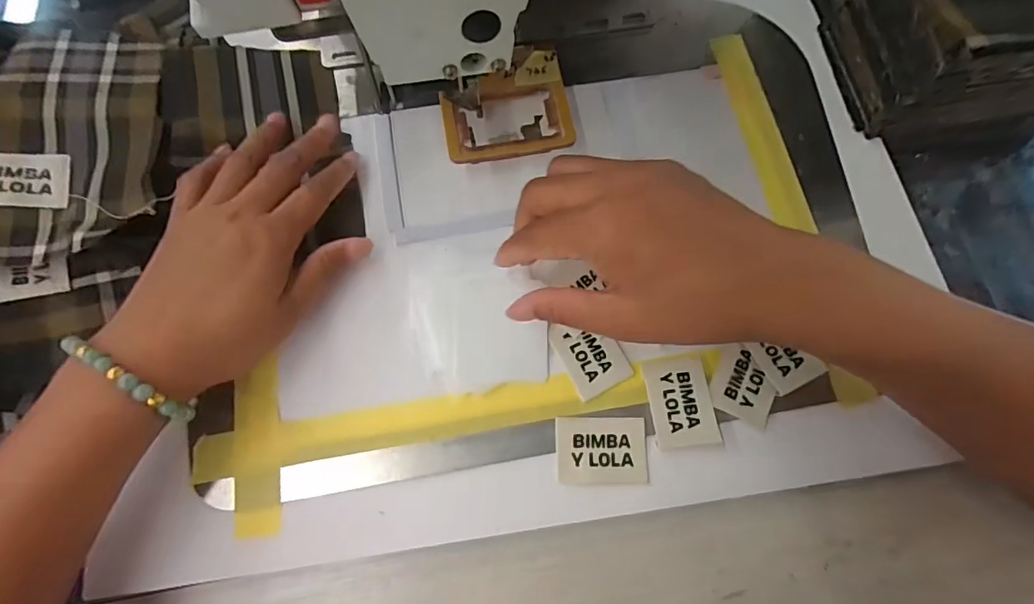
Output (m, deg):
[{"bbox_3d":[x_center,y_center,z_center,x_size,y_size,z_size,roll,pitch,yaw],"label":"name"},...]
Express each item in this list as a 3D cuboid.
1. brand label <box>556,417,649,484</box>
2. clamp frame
[{"bbox_3d":[0.046,0.081,0.267,0.048,0.004,0.034,0,71,0],"label":"brand label"},{"bbox_3d":[-0.008,-0.127,0.316,0.080,0.008,0.075,-10,74,-2],"label":"clamp frame"}]

